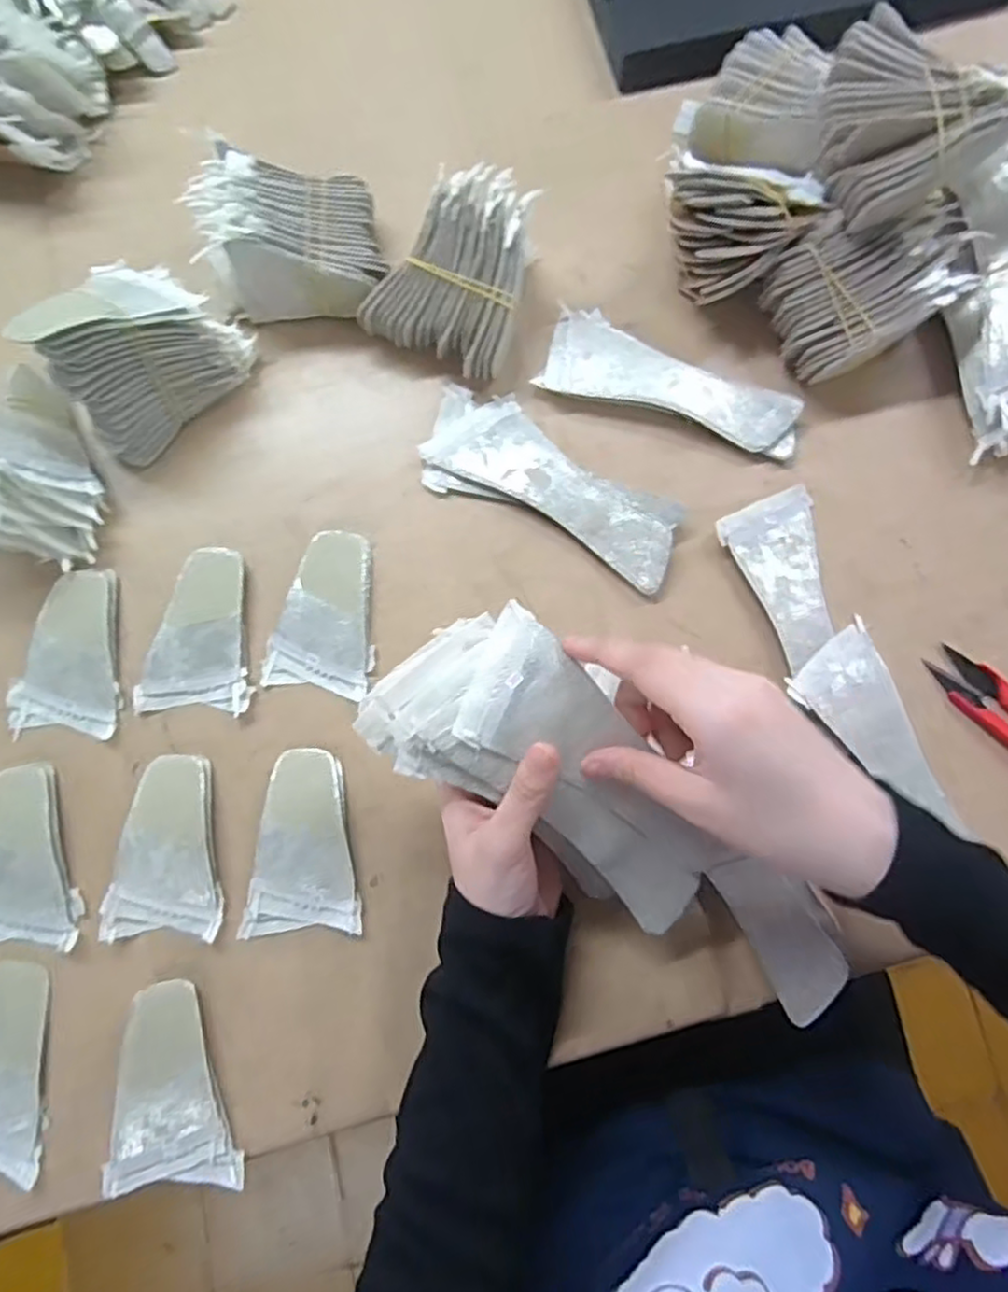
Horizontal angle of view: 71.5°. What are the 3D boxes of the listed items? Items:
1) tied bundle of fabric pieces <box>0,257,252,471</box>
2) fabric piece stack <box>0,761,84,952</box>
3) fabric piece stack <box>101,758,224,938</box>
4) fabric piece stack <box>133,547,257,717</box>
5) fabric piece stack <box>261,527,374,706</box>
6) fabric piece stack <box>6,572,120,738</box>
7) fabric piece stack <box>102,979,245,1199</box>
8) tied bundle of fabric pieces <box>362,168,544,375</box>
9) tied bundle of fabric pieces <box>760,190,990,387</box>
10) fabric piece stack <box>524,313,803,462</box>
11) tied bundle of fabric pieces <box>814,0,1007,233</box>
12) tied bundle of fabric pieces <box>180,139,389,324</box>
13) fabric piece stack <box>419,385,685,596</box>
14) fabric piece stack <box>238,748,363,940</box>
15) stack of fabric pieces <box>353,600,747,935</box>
[{"bbox_3d":[-0.217,-0.176,0.411,0.069,0.085,0.105,38,81,6],"label":"tied bundle of fabric pieces"},{"bbox_3d":[-0.268,0.117,0.389,0.064,0.007,0.098,-2,79,-1],"label":"fabric piece stack"},{"bbox_3d":[-0.185,0.111,0.388,0.060,0.012,0.097,3,79,0],"label":"fabric piece stack"},{"bbox_3d":[-0.180,-0.010,0.415,0.062,0.010,0.097,2,79,-1],"label":"fabric piece stack"},{"bbox_3d":[-0.103,-0.021,0.418,0.060,0.009,0.096,10,79,1],"label":"fabric piece stack"},{"bbox_3d":[-0.256,0.003,0.413,0.062,0.008,0.096,3,79,0],"label":"fabric piece stack"},{"bbox_3d":[-0.171,0.229,0.364,0.065,0.010,0.099,-3,79,-2],"label":"fabric piece stack"},{"bbox_3d":[-0.025,-0.231,0.436,0.086,0.056,0.103,27,80,4],"label":"tied bundle of fabric pieces"},{"bbox_3d":[0.234,-0.224,0.439,0.119,0.057,0.078,-24,80,-5],"label":"tied bundle of fabric pieces"},{"bbox_3d":[0.109,-0.173,0.451,0.165,0.012,0.063,18,79,3],"label":"fabric piece stack"},{"bbox_3d":[0.223,-0.306,0.403,0.084,0.055,0.109,-30,81,-6],"label":"tied bundle of fabric pieces"},{"bbox_3d":[-0.131,-0.258,0.441,0.107,0.059,0.091,-1,79,-1],"label":"tied bundle of fabric pieces"},{"bbox_3d":[0.029,-0.101,0.434,0.173,0.013,0.069,30,80,5],"label":"fabric piece stack"},{"bbox_3d":[-0.111,0.108,0.389,0.061,0.009,0.098,-1,79,-1],"label":"fabric piece stack"},{"bbox_3d":[0.027,0.067,0.335,0.089,0.030,0.185,-46,103,-9],"label":"stack of fabric pieces"}]

